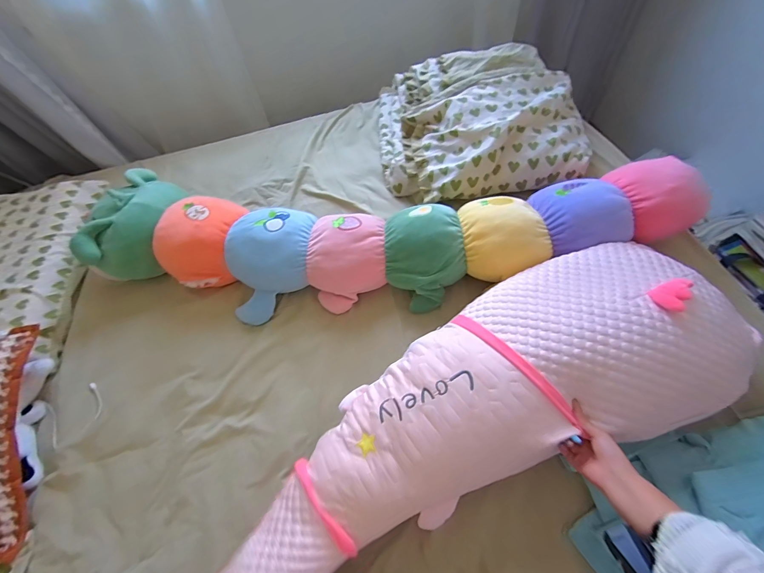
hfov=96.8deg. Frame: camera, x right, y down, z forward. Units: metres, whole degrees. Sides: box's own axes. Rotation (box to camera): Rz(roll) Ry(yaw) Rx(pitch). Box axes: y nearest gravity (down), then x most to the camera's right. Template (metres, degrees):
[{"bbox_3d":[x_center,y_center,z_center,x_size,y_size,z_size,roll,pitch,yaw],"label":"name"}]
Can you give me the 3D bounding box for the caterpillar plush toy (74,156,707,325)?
[{"bbox_3d":[-0.013,-0.127,0.800,1.374,0.172,0.324,-5,61,1],"label":"caterpillar plush toy"}]

